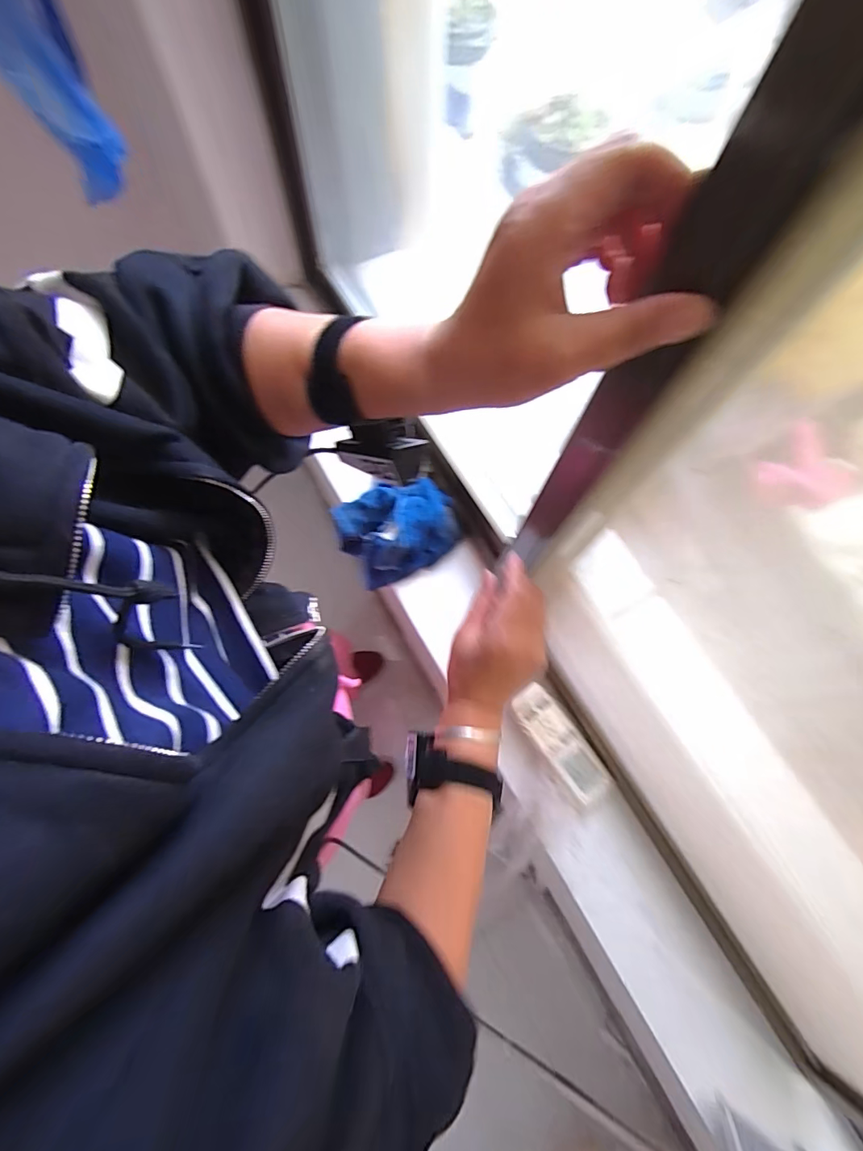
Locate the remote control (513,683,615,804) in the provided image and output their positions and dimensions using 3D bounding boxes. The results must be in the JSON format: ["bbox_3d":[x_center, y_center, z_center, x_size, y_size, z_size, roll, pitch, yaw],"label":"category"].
[{"bbox_3d":[0.160,0.206,0.569,0.051,0.013,0.146,-37,76,-12],"label":"remote control"}]

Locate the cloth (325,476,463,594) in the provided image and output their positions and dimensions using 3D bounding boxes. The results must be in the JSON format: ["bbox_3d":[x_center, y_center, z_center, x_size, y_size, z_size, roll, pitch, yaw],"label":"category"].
[{"bbox_3d":[-0.048,-0.063,0.635,0.158,0.063,0.115,-25,74,-9],"label":"cloth"}]

